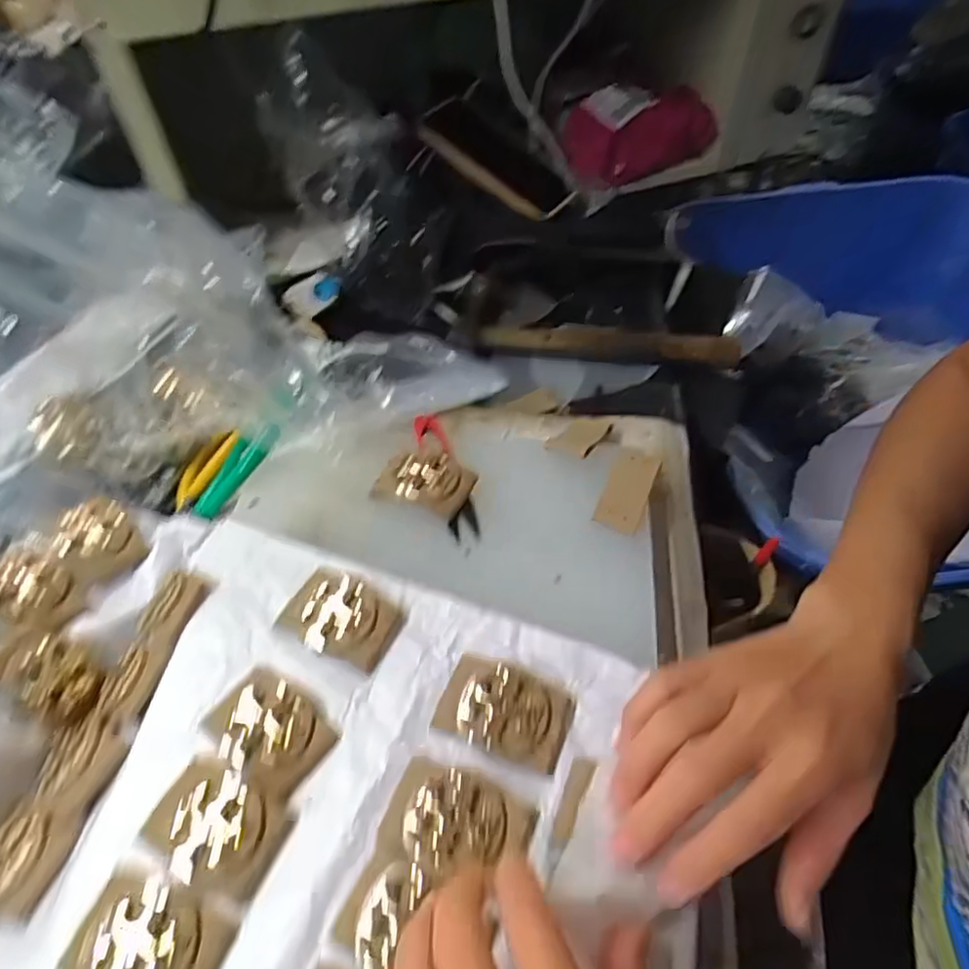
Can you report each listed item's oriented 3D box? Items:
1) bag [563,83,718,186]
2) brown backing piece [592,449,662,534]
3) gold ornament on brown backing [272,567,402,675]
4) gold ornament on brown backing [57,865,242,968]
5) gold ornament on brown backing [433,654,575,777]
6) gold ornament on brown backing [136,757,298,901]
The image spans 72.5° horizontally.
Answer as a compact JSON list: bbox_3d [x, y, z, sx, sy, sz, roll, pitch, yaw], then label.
[{"bbox_3d":[0.160,-0.378,0.701,0.173,0.067,0.072,-23,56,-16],"label":"bag"},{"bbox_3d":[0.089,0.003,0.411,0.027,0.004,0.057,18,60,17],"label":"brown backing piece"},{"bbox_3d":[-0.079,0.071,0.358,0.060,0.014,0.044,25,57,19],"label":"gold ornament on brown backing"},{"bbox_3d":[-0.137,0.187,0.268,0.060,0.012,0.042,15,55,13],"label":"gold ornament on brown backing"},{"bbox_3d":[0.010,0.110,0.326,0.062,0.016,0.043,17,55,14],"label":"gold ornament on brown backing"},{"bbox_3d":[-0.121,0.151,0.294,0.058,0.012,0.043,21,56,17],"label":"gold ornament on brown backing"}]

